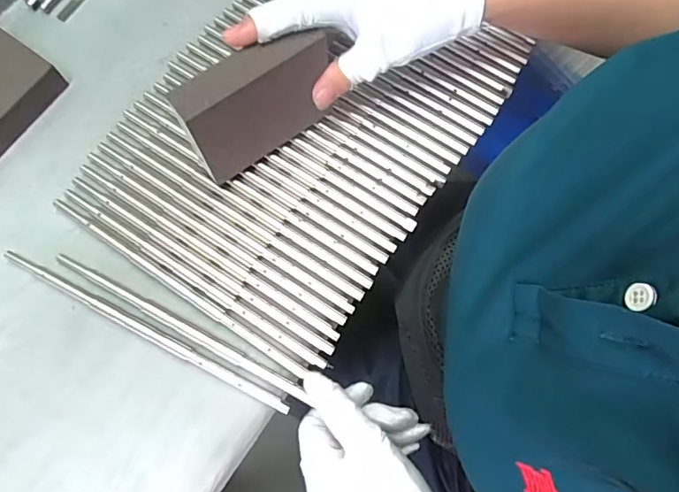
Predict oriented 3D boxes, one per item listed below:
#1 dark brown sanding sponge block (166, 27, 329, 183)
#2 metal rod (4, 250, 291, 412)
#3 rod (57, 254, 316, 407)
[{"bbox_3d":[-0.051,-0.089,0.314,0.094,0.075,0.028,-35,79,-10],"label":"dark brown sanding sponge block"},{"bbox_3d":[-0.126,0.054,0.318,0.209,0.005,0.009,27,76,5],"label":"metal rod"},{"bbox_3d":[-0.103,0.051,0.321,0.184,0.004,0.009,27,76,7],"label":"rod"}]

